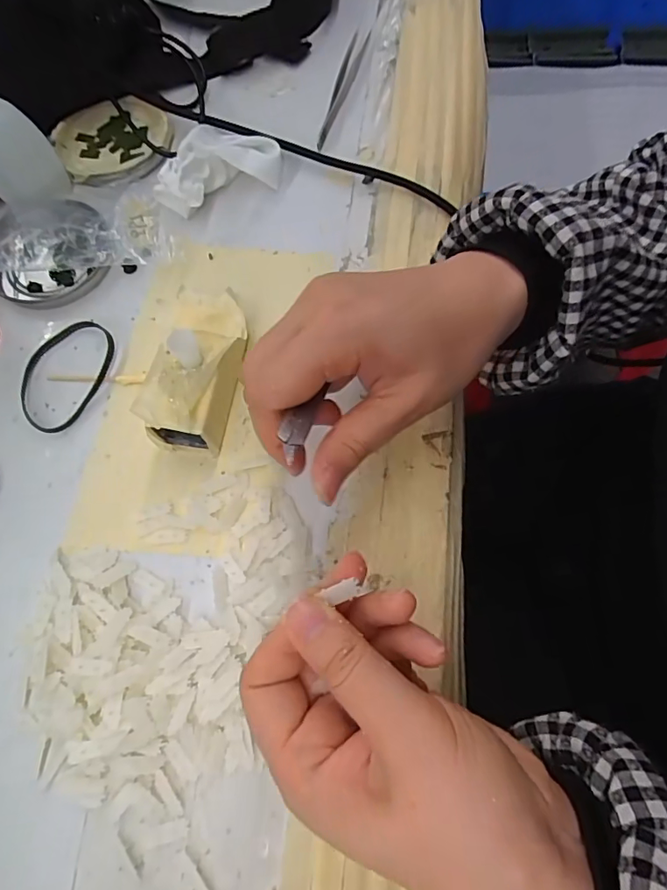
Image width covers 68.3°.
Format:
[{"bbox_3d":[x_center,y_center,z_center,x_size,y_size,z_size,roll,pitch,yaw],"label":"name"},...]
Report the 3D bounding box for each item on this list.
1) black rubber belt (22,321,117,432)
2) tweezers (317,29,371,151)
[{"bbox_3d":[-0.157,-0.043,0.284,0.049,0.009,0.071,24,73,12],"label":"black rubber belt"},{"bbox_3d":[0.006,-0.262,0.359,0.013,0.006,0.128,12,71,7],"label":"tweezers"}]

